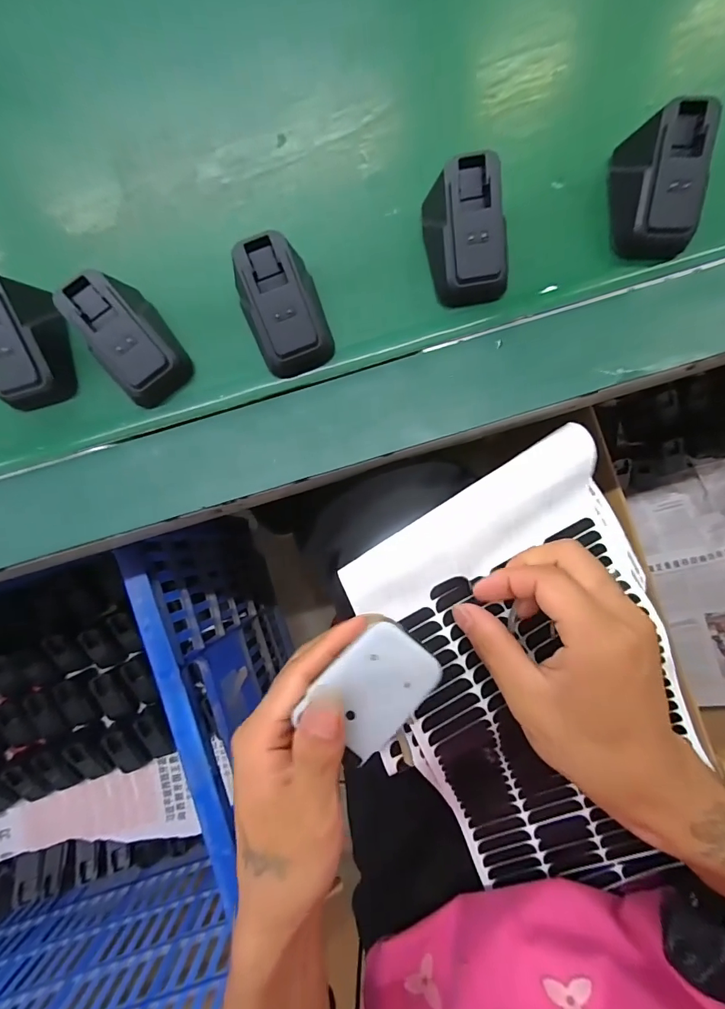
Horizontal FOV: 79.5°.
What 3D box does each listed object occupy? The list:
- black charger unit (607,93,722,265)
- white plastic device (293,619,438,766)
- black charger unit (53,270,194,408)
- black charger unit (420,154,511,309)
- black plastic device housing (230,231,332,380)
[{"bbox_3d":[0.168,-0.177,0.244,0.038,0.039,0.071,0,86,2],"label":"black charger unit"},{"bbox_3d":[0.006,0.088,0.209,0.044,0.009,0.060,43,89,5],"label":"white plastic device"},{"bbox_3d":[-0.133,-0.093,0.245,0.046,0.039,0.064,-30,85,0],"label":"black charger unit"},{"bbox_3d":[0.059,-0.151,0.246,0.043,0.039,0.066,-11,85,2],"label":"black charger unit"},{"bbox_3d":[-0.044,-0.111,0.246,0.041,0.042,0.063,-19,85,1],"label":"black plastic device housing"}]

